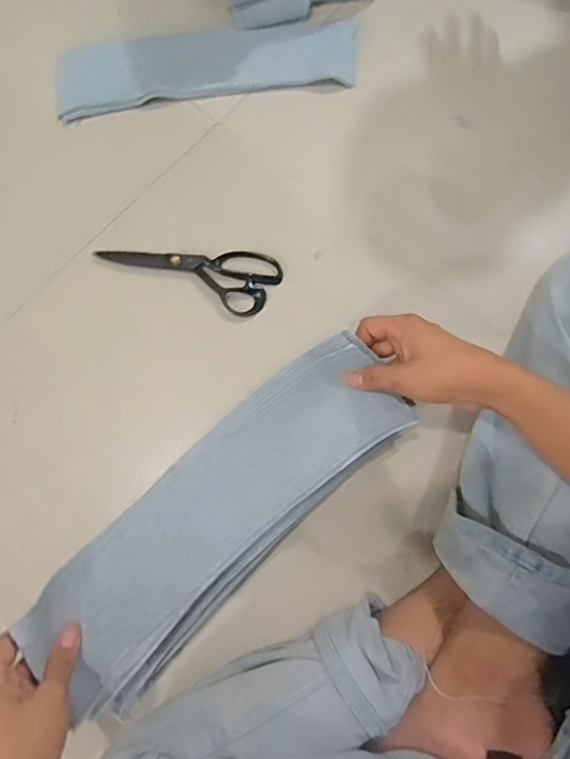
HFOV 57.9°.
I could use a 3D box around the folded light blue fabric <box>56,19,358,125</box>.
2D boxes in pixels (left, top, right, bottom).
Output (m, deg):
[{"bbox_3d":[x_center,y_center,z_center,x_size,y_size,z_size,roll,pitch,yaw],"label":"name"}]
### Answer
[{"bbox_3d":[-0.103,-0.425,0.690,0.398,0.027,0.112,-7,76,-1],"label":"folded light blue fabric"}]

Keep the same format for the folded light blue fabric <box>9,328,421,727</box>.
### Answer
[{"bbox_3d":[-0.056,0.119,0.479,0.367,0.089,0.121,-44,78,-8],"label":"folded light blue fabric"}]

